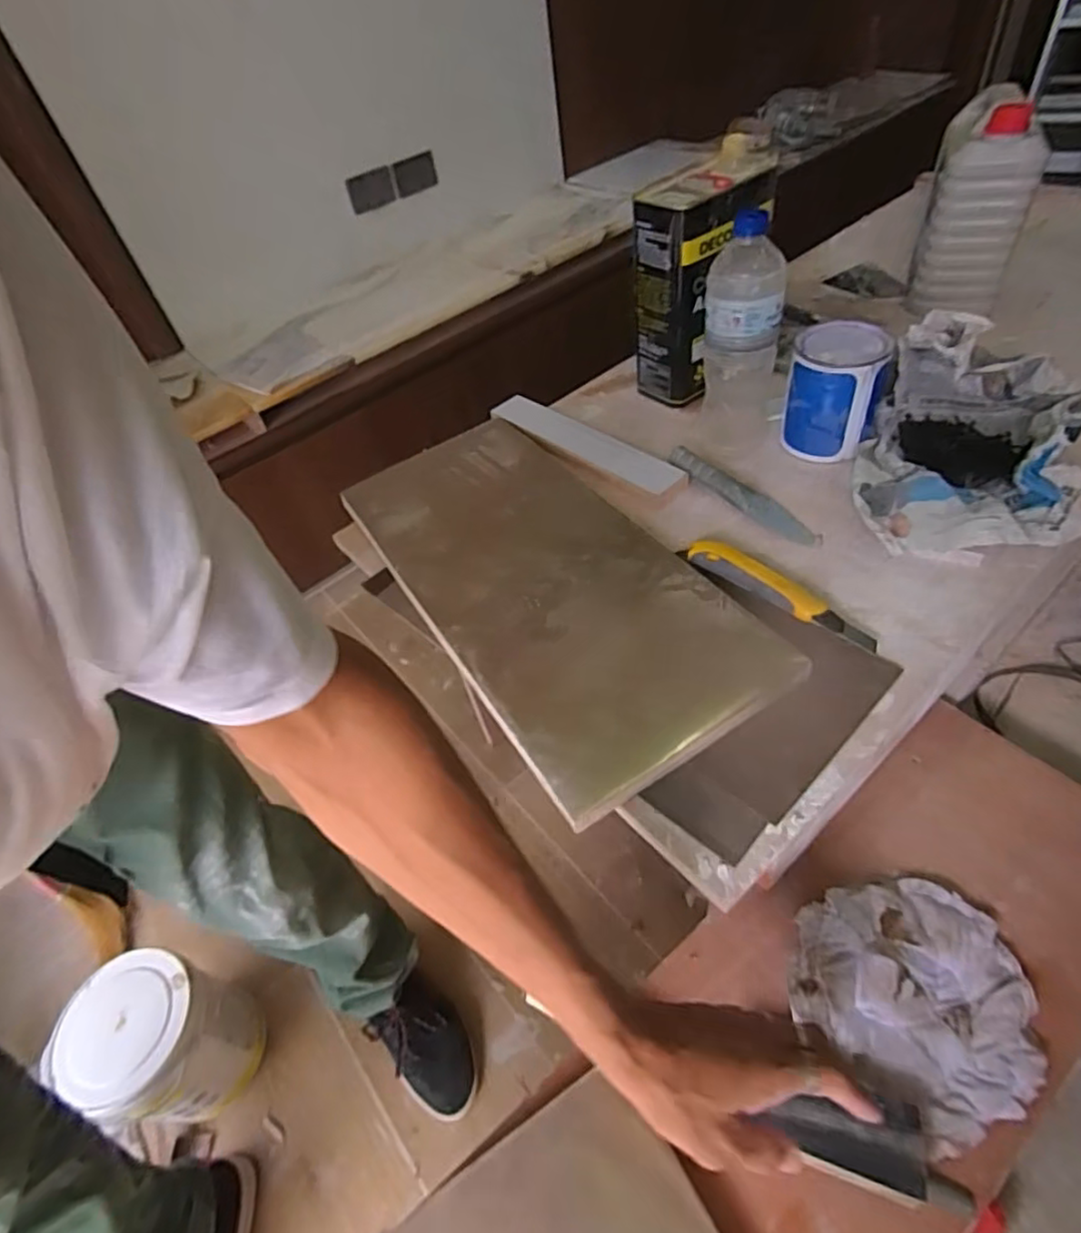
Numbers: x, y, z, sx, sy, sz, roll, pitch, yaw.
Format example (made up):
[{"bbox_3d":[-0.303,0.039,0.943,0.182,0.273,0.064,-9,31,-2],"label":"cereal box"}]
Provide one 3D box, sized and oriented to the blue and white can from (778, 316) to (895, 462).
[{"bbox_3d":[0.337,-0.260,0.736,0.101,0.116,0.107,17,55,24],"label":"blue and white can"}]

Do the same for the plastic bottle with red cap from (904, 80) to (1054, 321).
[{"bbox_3d":[0.598,-0.557,0.892,0.125,0.232,0.134,16,55,24],"label":"plastic bottle with red cap"}]

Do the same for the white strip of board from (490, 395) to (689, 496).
[{"bbox_3d":[0.056,-0.227,0.821,0.069,0.007,0.306,-40,53,-22],"label":"white strip of board"}]

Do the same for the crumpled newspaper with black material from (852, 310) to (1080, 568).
[{"bbox_3d":[0.449,-0.195,0.656,0.203,0.142,0.306,12,53,21],"label":"crumpled newspaper with black material"}]

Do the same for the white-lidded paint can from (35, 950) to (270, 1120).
[{"bbox_3d":[-0.491,0.569,0.848,0.185,0.209,0.156,-1,49,10],"label":"white-lidded paint can"}]

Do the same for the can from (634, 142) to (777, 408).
[{"bbox_3d":[0.208,-0.419,0.817,0.166,0.246,0.108,-37,52,-20],"label":"can"}]

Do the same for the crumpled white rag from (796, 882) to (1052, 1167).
[{"bbox_3d":[0.291,0.285,0.492,0.168,0.027,0.168,-35,52,-25],"label":"crumpled white rag"}]

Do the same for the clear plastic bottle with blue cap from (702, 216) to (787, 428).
[{"bbox_3d":[0.218,-0.293,0.701,0.077,0.236,0.060,3,50,14],"label":"clear plastic bottle with blue cap"}]

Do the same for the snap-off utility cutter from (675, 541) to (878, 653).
[{"bbox_3d":[0.227,-0.025,0.617,0.194,0.021,0.035,30,56,31],"label":"snap-off utility cutter"}]

